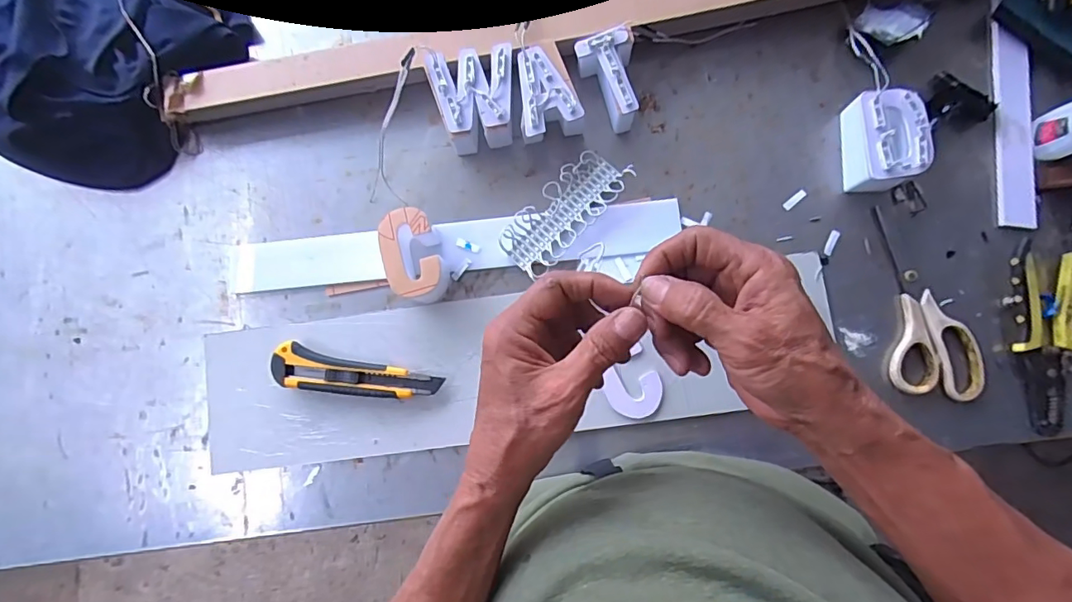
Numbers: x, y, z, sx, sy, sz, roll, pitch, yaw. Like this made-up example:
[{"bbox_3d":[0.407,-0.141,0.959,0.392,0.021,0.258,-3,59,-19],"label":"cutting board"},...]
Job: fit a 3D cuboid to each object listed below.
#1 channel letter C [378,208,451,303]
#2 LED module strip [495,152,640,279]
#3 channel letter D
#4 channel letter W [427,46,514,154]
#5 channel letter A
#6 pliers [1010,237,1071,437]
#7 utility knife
[{"bbox_3d":[-0.115,-0.043,0.492,0.047,0.053,0.083,-14,82,2],"label":"channel letter C"},{"bbox_3d":[0.028,-0.090,0.508,0.057,0.018,0.143,42,87,7],"label":"LED module strip"},{"bbox_3d":[0.325,-0.148,0.480,0.054,0.050,0.090,-2,83,3],"label":"channel letter D"},{"bbox_3d":[-0.057,-0.196,0.509,0.077,0.052,0.086,-9,82,2],"label":"channel letter W"},{"bbox_3d":[0.012,-0.199,0.506,0.059,0.049,0.081,-12,82,2],"label":"channel letter A"},{"bbox_3d":[0.466,0.033,0.462,0.058,0.021,0.167,-1,83,3],"label":"pliers"},{"bbox_3d":[-0.172,0.076,0.492,0.157,0.021,0.041,13,84,5],"label":"utility knife"}]

